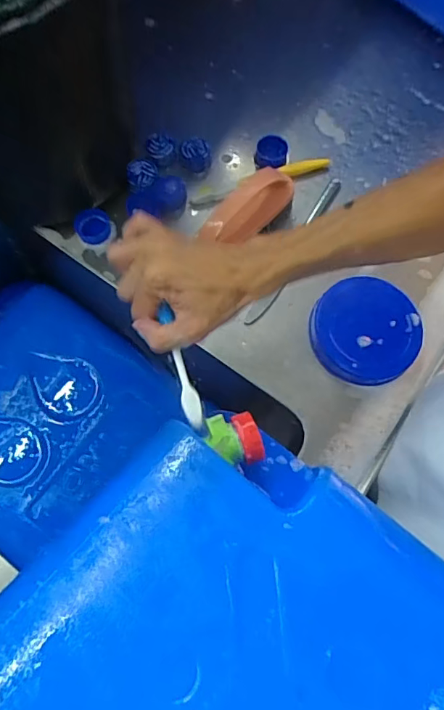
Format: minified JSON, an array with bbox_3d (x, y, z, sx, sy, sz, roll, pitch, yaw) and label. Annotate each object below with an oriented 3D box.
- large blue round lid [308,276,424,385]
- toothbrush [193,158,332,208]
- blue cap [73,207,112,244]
[{"bbox_3d":[0.160,-0.026,0.538,0.116,0.034,0.113,0,70,-1],"label":"large blue round lid"},{"bbox_3d":[0.047,-0.222,0.606,0.187,0.015,0.022,-21,72,-8],"label":"toothbrush"},{"bbox_3d":[-0.158,-0.158,0.584,0.041,0.012,0.051,-19,72,-7],"label":"blue cap"}]

